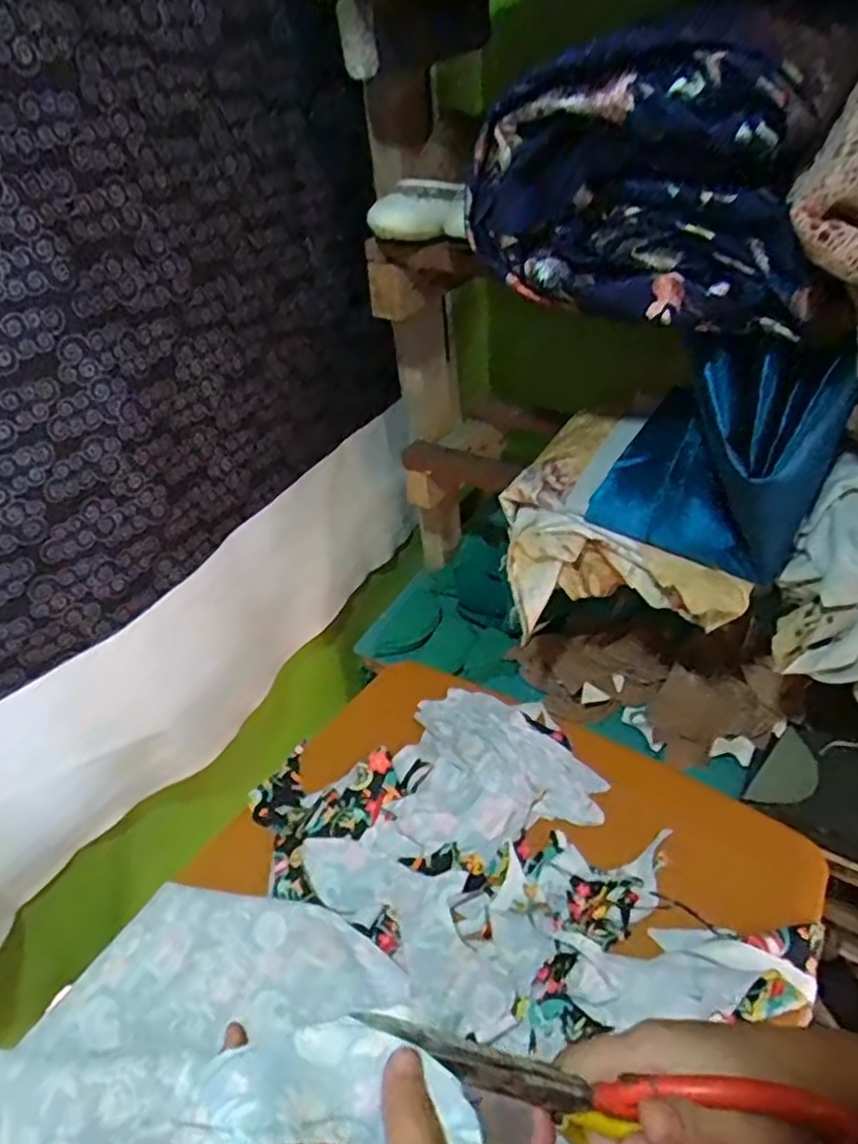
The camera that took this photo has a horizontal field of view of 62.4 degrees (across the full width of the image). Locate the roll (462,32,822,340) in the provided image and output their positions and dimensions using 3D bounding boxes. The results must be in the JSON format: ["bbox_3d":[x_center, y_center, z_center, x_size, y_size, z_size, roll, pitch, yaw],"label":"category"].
[{"bbox_3d":[0.169,-0.300,0.546,0.264,0.180,0.109,19,46,27],"label":"roll"}]

